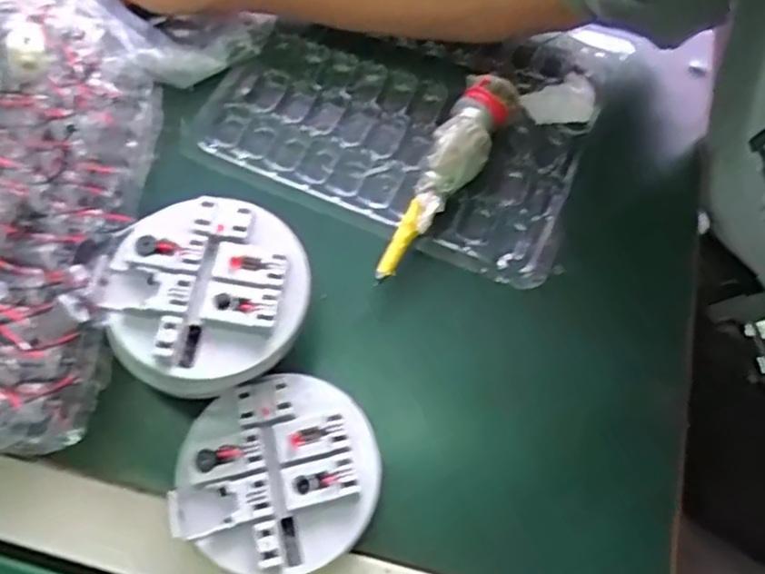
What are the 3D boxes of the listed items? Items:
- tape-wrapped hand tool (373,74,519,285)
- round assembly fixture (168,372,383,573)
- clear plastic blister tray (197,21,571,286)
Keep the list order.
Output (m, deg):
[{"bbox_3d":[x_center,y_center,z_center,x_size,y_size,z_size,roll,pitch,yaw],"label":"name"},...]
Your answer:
[{"bbox_3d":[0.036,-0.067,0.413,0.033,0.035,0.144,29,70,13],"label":"tape-wrapped hand tool"},{"bbox_3d":[-0.055,0.098,0.352,0.102,0.025,0.097,0,66,1],"label":"round assembly fixture"},{"bbox_3d":[0.008,-0.116,0.455,0.247,0.014,0.169,20,68,9],"label":"clear plastic blister tray"}]

